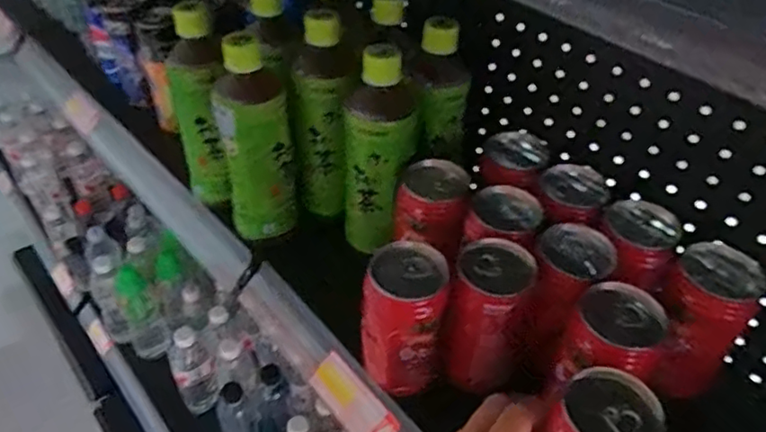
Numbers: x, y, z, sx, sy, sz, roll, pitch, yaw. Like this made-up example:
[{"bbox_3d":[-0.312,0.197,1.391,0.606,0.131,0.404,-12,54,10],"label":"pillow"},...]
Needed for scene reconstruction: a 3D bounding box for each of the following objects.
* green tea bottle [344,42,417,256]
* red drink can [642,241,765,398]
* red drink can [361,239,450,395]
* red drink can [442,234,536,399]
[{"bbox_3d":[-0.005,-0.055,0.540,0.064,0.189,0.053,0,42,-1],"label":"green tea bottle"},{"bbox_3d":[0.238,0.089,0.468,0.077,0.115,0.062,-25,48,-26],"label":"red drink can"},{"bbox_3d":[0.014,0.080,0.464,0.059,0.109,0.057,1,42,-1],"label":"red drink can"},{"bbox_3d":[0.081,0.080,0.467,0.058,0.104,0.073,13,43,13],"label":"red drink can"}]

